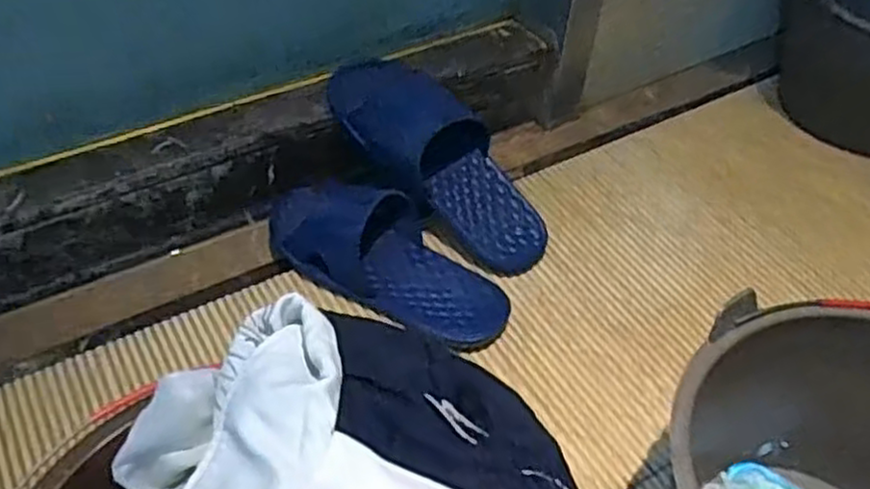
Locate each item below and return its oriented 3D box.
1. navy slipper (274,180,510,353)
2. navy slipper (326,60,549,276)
[{"bbox_3d":[-0.048,0.005,0.730,0.256,0.070,0.111,30,52,22],"label":"navy slipper"},{"bbox_3d":[0.010,-0.089,0.768,0.276,0.057,0.109,46,57,6],"label":"navy slipper"}]

